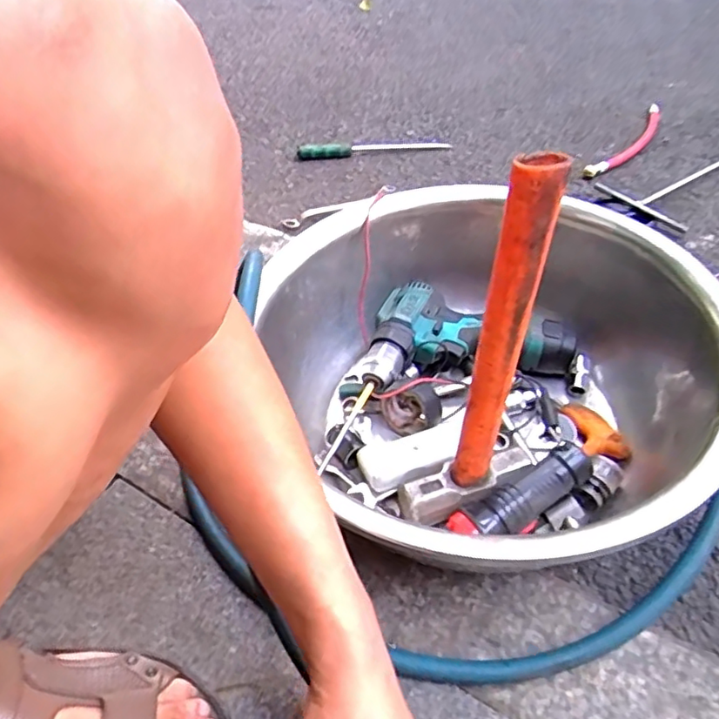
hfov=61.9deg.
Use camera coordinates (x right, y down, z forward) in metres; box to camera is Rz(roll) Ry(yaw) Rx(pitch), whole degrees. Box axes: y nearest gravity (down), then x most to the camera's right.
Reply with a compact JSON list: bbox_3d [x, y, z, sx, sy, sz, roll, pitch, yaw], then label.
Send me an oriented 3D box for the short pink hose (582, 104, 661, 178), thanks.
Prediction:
[{"bbox_3d":[0.472,-0.373,1.043,0.049,0.036,0.300,30,53,28],"label":"short pink hose"}]

